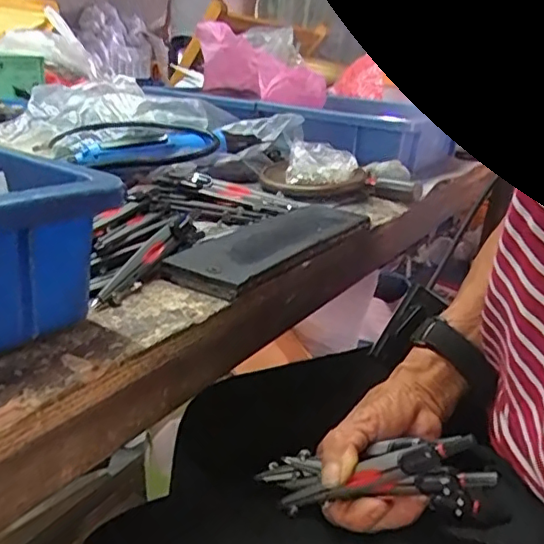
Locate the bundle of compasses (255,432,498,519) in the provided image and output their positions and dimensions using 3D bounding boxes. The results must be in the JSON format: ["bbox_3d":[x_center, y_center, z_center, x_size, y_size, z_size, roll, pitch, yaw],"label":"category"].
[{"bbox_3d":[0.056,0.123,0.337,0.142,0.055,0.024,-13,12,27],"label":"bundle of compasses"}]

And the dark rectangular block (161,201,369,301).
[{"bbox_3d":[0.008,-0.025,0.436,0.061,0.010,0.215,17,24,28],"label":"dark rectangular block"}]

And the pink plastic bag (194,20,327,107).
[{"bbox_3d":[-0.017,-0.310,0.887,0.196,0.096,0.153,26,26,16],"label":"pink plastic bag"}]

